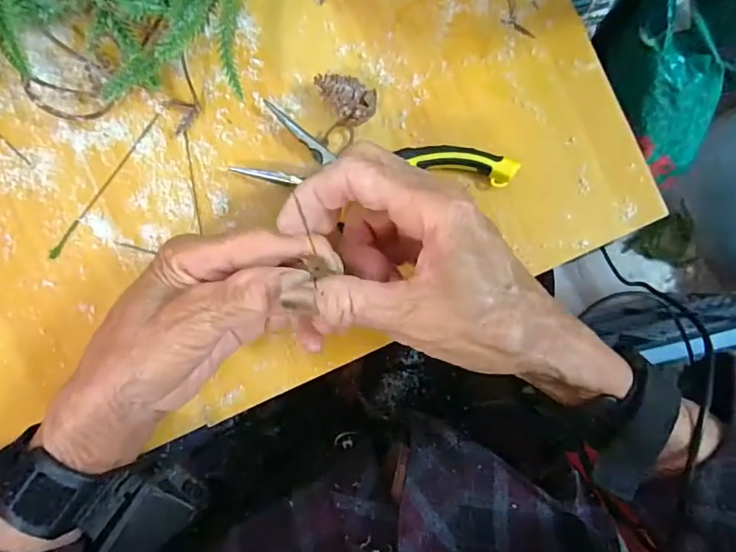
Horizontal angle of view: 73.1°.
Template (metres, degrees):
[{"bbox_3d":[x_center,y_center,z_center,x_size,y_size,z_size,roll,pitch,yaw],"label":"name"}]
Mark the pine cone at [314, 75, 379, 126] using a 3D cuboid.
[{"bbox_3d":[-0.013,-0.098,0.276,0.036,0.022,0.022,36,88,-1],"label":"pine cone"}]

